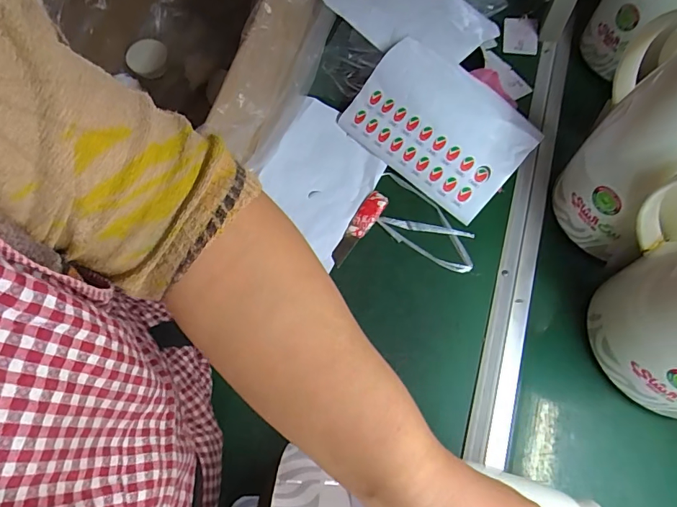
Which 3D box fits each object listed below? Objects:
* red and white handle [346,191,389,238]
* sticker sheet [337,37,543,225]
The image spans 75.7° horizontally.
[{"bbox_3d":[0.036,-0.048,0.544,0.027,0.011,0.064,33,71,15],"label":"red and white handle"},{"bbox_3d":[0.133,-0.173,0.570,0.223,0.051,0.171,40,73,17],"label":"sticker sheet"}]

